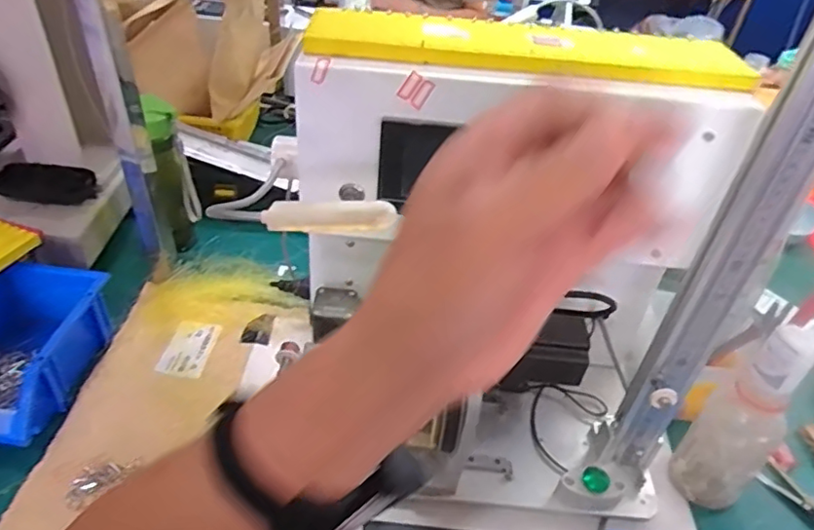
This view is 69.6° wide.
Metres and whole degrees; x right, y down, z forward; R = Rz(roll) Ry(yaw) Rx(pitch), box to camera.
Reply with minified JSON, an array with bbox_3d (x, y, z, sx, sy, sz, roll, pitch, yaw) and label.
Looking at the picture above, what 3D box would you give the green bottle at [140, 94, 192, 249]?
[{"bbox_3d":[-0.307,-0.116,0.756,0.046,0.193,0.049,-9,42,-15],"label":"green bottle"}]

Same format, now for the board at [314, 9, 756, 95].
[{"bbox_3d":[0.102,-0.174,0.471,0.353,0.018,0.082,5,40,0],"label":"board"}]

